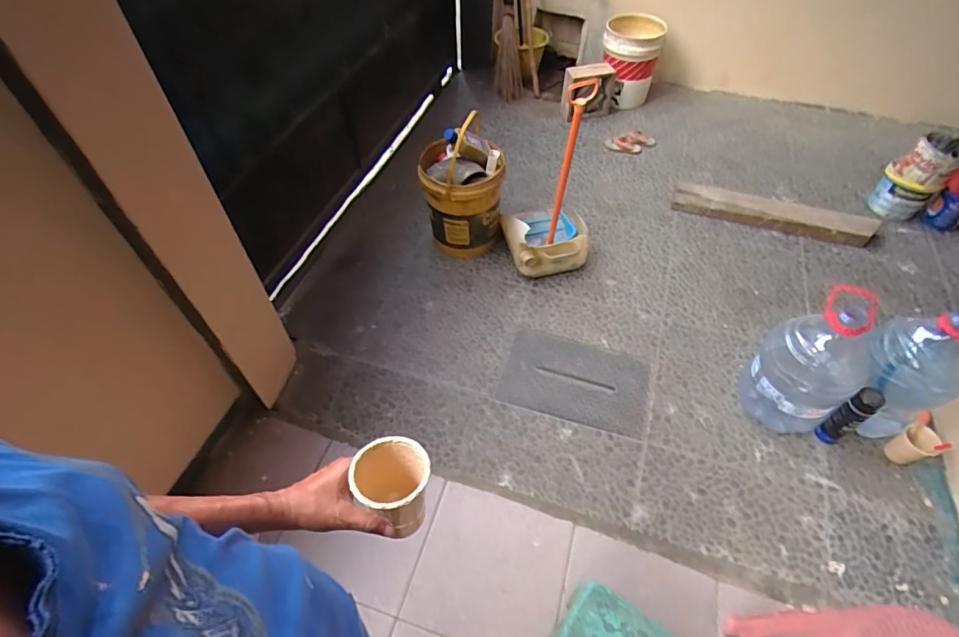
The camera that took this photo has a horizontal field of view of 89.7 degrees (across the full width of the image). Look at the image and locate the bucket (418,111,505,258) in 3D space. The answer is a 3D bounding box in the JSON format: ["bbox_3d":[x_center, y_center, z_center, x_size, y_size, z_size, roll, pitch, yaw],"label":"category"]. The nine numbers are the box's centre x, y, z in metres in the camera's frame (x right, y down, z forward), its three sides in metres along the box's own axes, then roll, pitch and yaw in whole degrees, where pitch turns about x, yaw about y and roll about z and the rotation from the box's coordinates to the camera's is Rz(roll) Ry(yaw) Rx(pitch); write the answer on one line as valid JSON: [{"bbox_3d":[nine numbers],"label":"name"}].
[{"bbox_3d":[-0.062,-0.488,1.811,0.283,0.454,0.276,1,53,-1],"label":"bucket"}]

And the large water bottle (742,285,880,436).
[{"bbox_3d":[0.909,0.140,1.338,0.216,0.456,0.230,1,53,-1],"label":"large water bottle"}]

